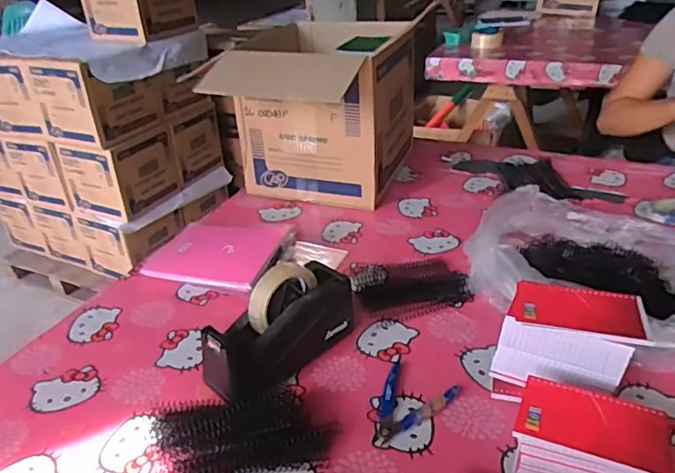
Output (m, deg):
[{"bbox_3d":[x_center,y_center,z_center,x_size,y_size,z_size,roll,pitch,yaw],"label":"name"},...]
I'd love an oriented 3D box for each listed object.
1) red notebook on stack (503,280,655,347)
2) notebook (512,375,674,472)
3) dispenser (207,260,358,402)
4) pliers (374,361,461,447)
[{"bbox_3d":[0.266,0.082,0.609,0.137,0.013,0.075,6,32,17],"label":"red notebook on stack"},{"bbox_3d":[0.247,0.179,0.533,0.133,0.007,0.079,9,33,21],"label":"notebook"},{"bbox_3d":[-0.071,0.114,0.683,0.075,0.125,0.211,24,40,39],"label":"dispenser"},{"bbox_3d":[0.078,0.195,0.636,0.085,0.013,0.119,17,36,31],"label":"pliers"}]

